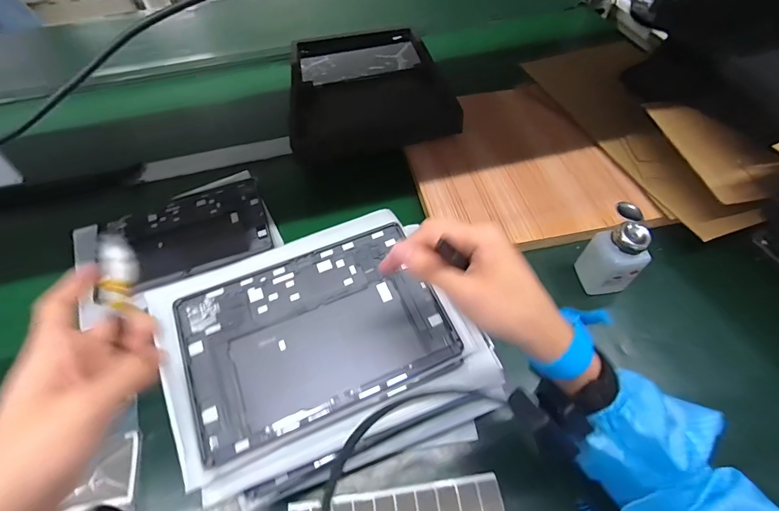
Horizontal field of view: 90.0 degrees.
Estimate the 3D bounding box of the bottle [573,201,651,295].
[{"bbox_3d":[0.286,-0.004,0.504,0.051,0.110,0.070,-9,55,-5],"label":"bottle"}]

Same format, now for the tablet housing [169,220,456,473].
[{"bbox_3d":[-0.075,0.073,0.397,0.251,0.006,0.166,-20,64,-13],"label":"tablet housing"}]

